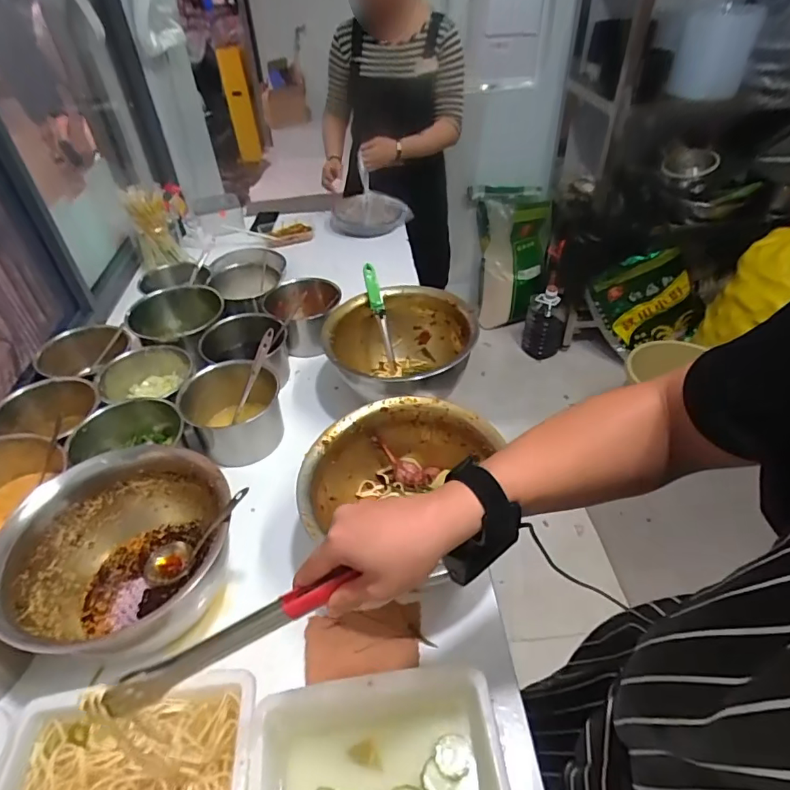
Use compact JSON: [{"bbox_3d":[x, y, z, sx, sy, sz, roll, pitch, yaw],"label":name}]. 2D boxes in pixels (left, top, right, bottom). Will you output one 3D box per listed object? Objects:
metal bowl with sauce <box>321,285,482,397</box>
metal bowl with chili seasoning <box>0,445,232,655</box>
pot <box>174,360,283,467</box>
[{"bbox_3d":[0.007,-0.076,0.957,0.269,0.156,0.264,-1,42,1],"label":"metal bowl with sauce"},{"bbox_3d":[-0.351,0.200,0.647,0.261,0.194,0.241,-1,42,1],"label":"metal bowl with chili seasoning"},{"bbox_3d":[-0.292,0.031,0.890,0.159,0.115,0.156,-1,42,1],"label":"pot"}]

